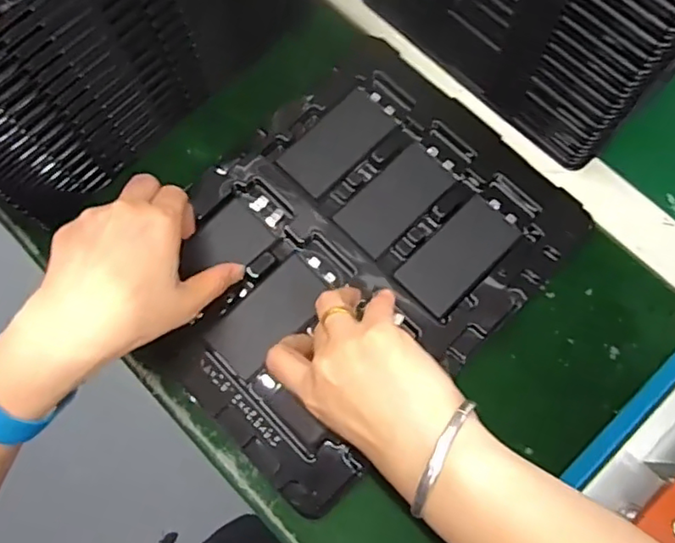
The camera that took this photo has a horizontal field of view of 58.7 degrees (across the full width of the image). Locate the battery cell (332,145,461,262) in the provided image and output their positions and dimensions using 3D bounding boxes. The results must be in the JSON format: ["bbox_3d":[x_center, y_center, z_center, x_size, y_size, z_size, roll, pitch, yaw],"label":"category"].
[{"bbox_3d":[0.042,-0.051,0.421,0.084,0.004,0.044,-44,78,-11],"label":"battery cell"}]

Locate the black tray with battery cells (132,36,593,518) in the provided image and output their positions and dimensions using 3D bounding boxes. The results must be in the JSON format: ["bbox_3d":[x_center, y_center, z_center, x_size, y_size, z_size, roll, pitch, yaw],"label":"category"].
[{"bbox_3d":[0.005,-0.013,0.405,0.272,0.020,0.217,-43,81,-9],"label":"black tray with battery cells"}]

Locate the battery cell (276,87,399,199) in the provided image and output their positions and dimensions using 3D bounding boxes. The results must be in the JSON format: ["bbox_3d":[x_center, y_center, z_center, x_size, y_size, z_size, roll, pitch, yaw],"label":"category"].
[{"bbox_3d":[0.001,-0.094,0.434,0.084,0.004,0.043,-43,78,-11],"label":"battery cell"}]

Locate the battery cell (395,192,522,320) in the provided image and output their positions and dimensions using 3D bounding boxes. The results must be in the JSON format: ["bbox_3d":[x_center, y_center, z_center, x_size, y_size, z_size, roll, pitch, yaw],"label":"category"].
[{"bbox_3d":[0.083,-0.012,0.407,0.045,0.005,0.084,43,79,12],"label":"battery cell"}]

